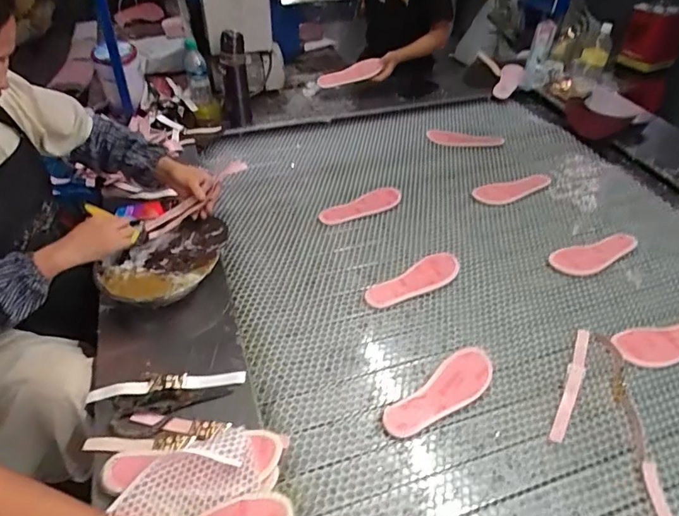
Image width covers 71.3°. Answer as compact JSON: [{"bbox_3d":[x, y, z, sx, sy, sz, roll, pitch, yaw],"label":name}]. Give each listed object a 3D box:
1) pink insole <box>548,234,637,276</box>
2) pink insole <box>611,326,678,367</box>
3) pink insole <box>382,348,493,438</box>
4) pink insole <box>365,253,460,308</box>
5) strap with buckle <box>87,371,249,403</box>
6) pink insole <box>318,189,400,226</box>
[{"bbox_3d":[0.587,-0.007,1.078,0.230,0.018,0.078,-15,45,-16],"label":"pink insole"},{"bbox_3d":[0.635,0.159,0.895,0.237,0.006,0.082,-6,43,-7],"label":"pink insole"},{"bbox_3d":[0.175,0.230,0.809,0.226,0.031,0.083,-30,51,-28],"label":"pink insole"},{"bbox_3d":[0.156,0.046,1.012,0.221,0.011,0.072,-22,57,-14],"label":"pink insole"},{"bbox_3d":[-0.288,0.205,0.787,0.253,0.018,0.026,-6,43,-7],"label":"strap with buckle"},{"bbox_3d":[0.055,-0.135,1.215,0.227,0.011,0.069,-19,59,-17],"label":"pink insole"}]

